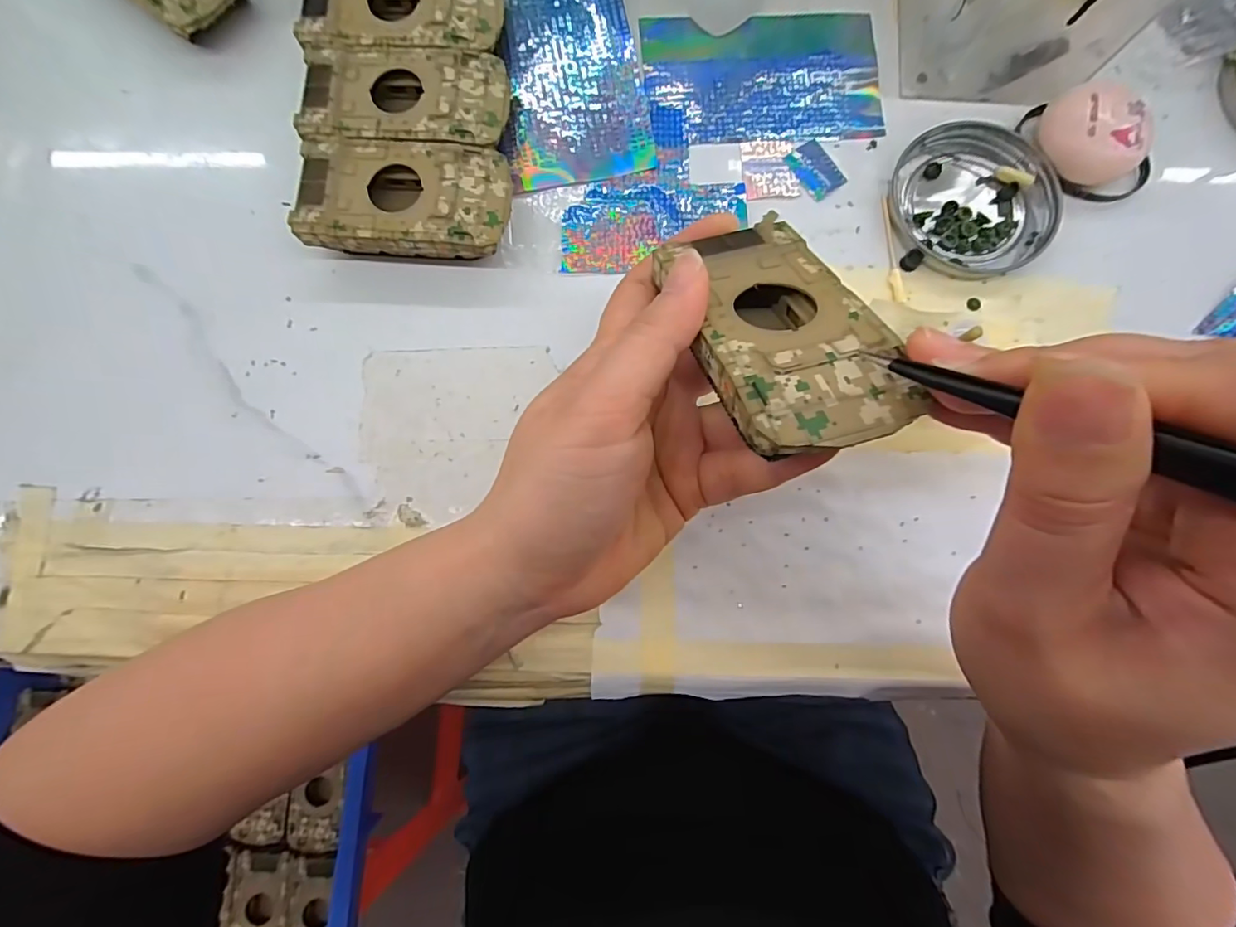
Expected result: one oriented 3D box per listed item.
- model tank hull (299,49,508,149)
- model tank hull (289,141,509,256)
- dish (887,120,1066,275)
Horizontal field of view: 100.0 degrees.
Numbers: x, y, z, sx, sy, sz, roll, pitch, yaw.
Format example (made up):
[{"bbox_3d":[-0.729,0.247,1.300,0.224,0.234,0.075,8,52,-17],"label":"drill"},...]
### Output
[{"bbox_3d":[-0.102,-0.173,0.256,0.095,0.022,0.048,2,82,1],"label":"model tank hull"},{"bbox_3d":[-0.099,-0.124,0.250,0.095,0.025,0.051,3,82,1],"label":"model tank hull"},{"bbox_3d":[0.175,-0.132,0.256,0.078,0.008,0.074,0,82,1],"label":"dish"}]

